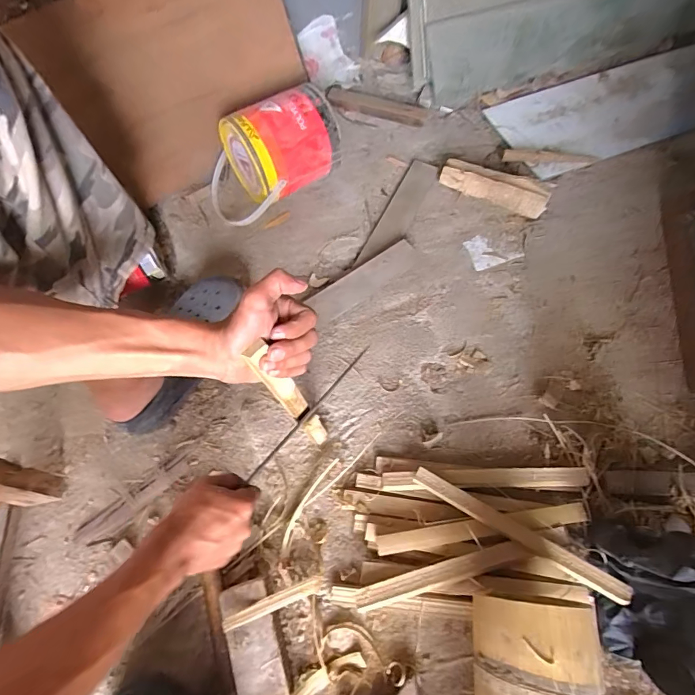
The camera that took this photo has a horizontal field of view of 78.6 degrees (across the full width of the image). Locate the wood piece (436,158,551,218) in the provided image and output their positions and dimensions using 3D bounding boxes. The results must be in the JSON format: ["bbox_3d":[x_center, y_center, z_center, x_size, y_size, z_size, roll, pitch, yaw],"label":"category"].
[{"bbox_3d":[0.270,-0.298,0.787,0.198,0.056,0.041,24,65,9],"label":"wood piece"}]

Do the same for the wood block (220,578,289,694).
[{"bbox_3d":[-0.113,0.358,0.515,0.058,0.044,0.129,-17,66,-11],"label":"wood block"}]

